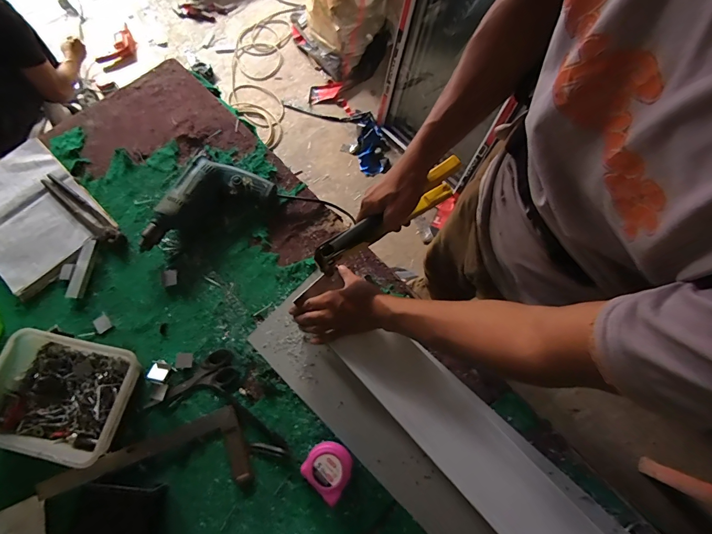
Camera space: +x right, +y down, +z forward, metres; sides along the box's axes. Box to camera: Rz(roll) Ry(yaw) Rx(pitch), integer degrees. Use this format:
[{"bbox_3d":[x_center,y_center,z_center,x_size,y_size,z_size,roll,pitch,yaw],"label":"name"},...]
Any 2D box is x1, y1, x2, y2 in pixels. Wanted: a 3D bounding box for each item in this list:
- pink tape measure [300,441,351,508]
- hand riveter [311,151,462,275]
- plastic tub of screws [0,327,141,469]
[{"bbox_3d":[-0.041,0.299,0.539,0.067,0.036,0.068,35,74,13],"label":"pink tape measure"},{"bbox_3d":[0.047,-0.074,0.535,0.246,0.074,0.030,-33,72,-9],"label":"hand riveter"},{"bbox_3d":[-0.467,0.205,0.575,0.222,0.049,0.175,12,70,6],"label":"plastic tub of screws"}]

